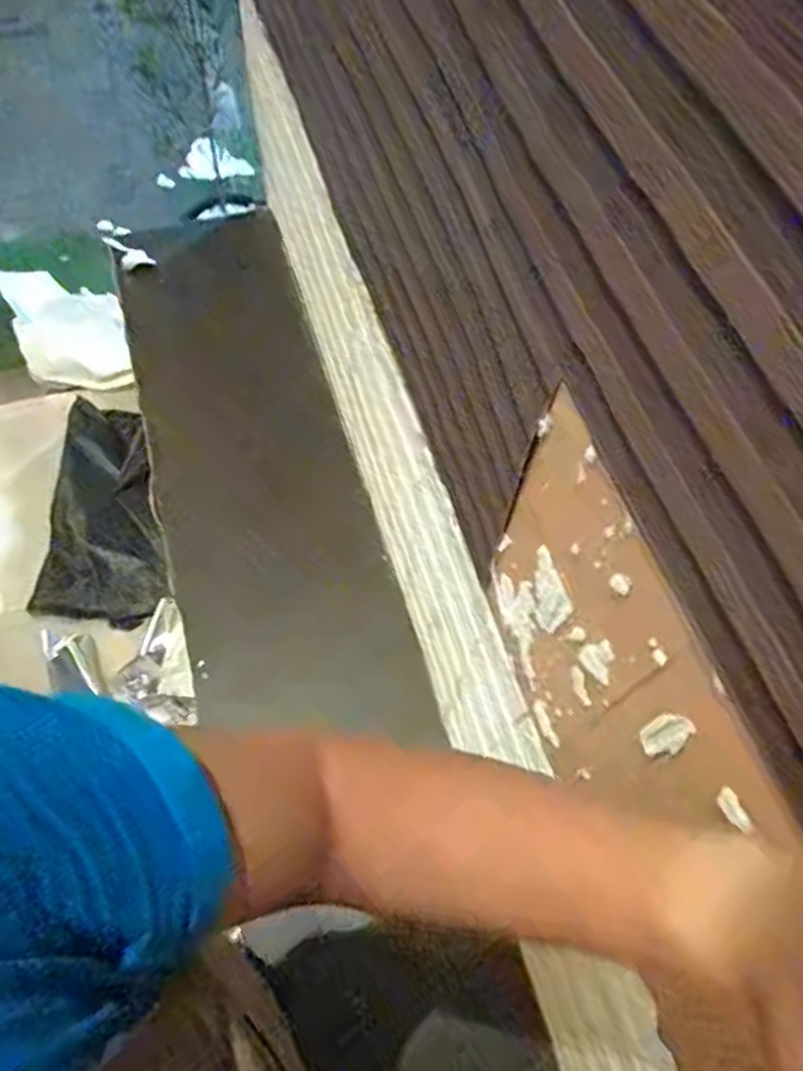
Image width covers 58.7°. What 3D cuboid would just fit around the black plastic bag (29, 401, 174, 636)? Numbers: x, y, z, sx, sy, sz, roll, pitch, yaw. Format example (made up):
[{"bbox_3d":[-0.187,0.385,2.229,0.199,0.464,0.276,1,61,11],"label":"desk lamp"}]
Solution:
[{"bbox_3d":[-0.713,-0.063,1.746,0.302,0.207,0.605,-6,64,-6],"label":"black plastic bag"}]

